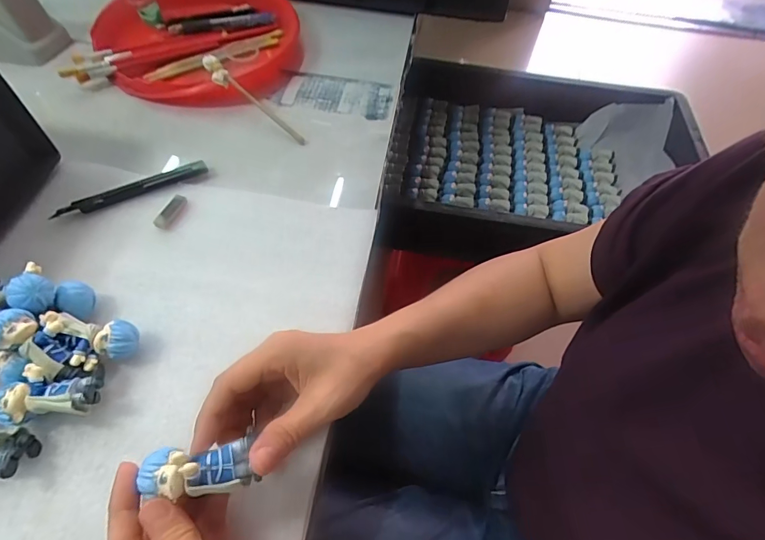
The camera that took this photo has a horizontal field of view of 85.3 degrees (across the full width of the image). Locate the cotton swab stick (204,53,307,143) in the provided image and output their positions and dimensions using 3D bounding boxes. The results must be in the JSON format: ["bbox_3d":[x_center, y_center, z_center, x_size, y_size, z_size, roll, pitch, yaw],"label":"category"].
[{"bbox_3d":[-0.141,-0.185,0.457,0.141,0.019,0.014,41,60,-3],"label":"cotton swab stick"}]

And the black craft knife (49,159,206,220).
[{"bbox_3d":[-0.236,-0.077,0.397,0.134,0.010,0.016,-29,63,-21],"label":"black craft knife"}]

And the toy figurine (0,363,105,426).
[{"bbox_3d":[-0.221,0.084,0.279,0.060,0.033,0.032,-7,57,-8],"label":"toy figurine"}]

